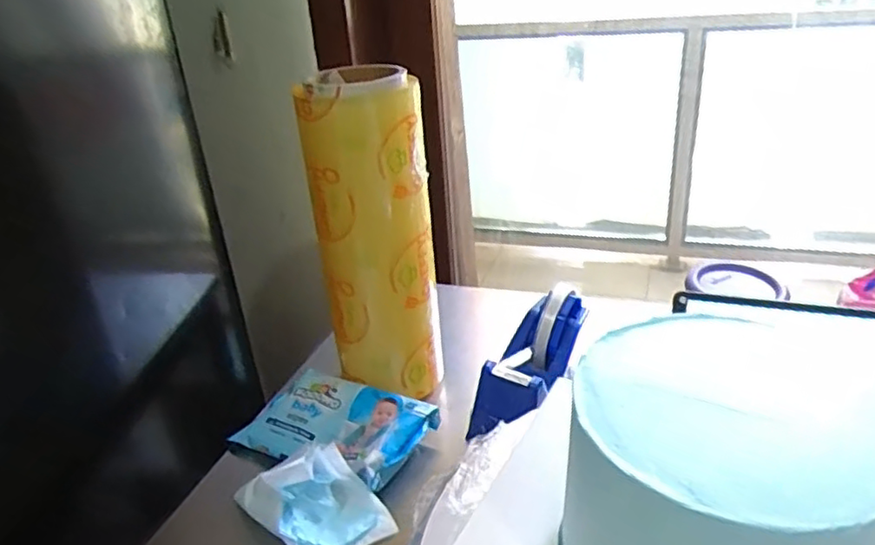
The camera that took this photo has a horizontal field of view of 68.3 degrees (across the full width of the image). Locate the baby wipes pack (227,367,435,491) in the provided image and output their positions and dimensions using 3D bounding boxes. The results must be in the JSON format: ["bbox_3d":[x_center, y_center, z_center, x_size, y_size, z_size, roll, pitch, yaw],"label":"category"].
[{"bbox_3d":[-0.095,0.140,0.594,0.162,0.032,0.100,12,32,30],"label":"baby wipes pack"}]

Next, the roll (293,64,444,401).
[{"bbox_3d":[-0.050,-0.038,0.610,0.089,0.285,0.094,-4,27,2],"label":"roll"}]

